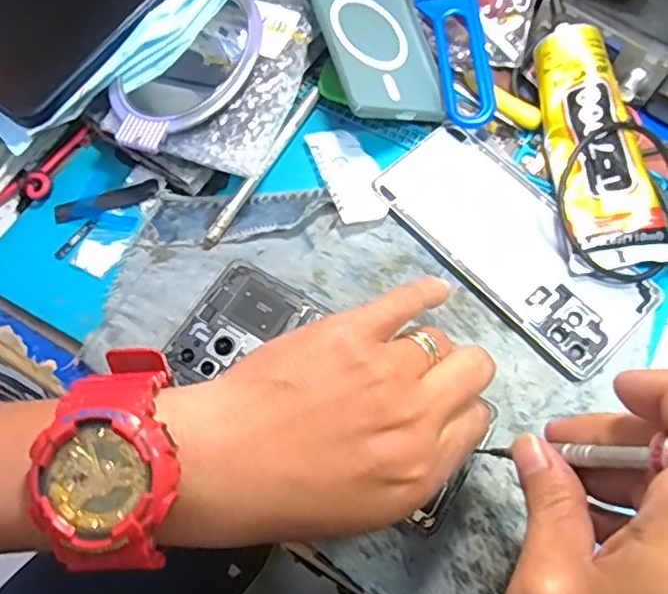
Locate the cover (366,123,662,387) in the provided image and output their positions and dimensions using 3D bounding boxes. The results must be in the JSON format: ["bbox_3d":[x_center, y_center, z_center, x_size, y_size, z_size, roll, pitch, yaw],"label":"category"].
[{"bbox_3d":[0.101,-0.033,0.354,0.073,0.006,0.160,-39,73,-16],"label":"cover"}]

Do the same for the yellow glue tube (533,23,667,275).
[{"bbox_3d":[0.145,-0.085,0.355,0.050,0.028,0.143,-10,79,-6],"label":"yellow glue tube"}]

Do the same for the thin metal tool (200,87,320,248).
[{"bbox_3d":[-0.041,-0.079,0.370,0.008,0.009,0.121,29,69,10],"label":"thin metal tool"}]

